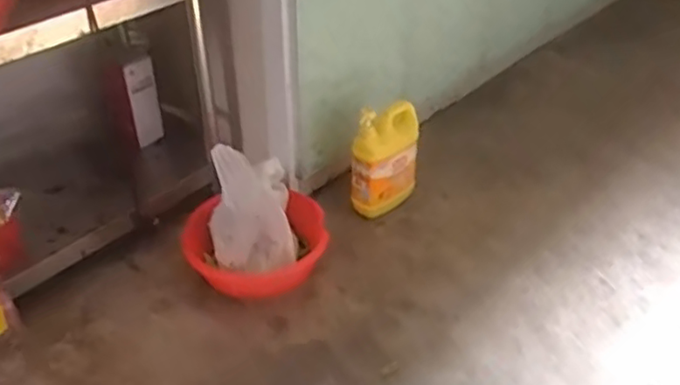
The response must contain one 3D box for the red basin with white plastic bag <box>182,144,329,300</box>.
[{"bbox_3d":[-0.148,0.031,1.200,0.242,0.276,0.213,-8,40,-9],"label":"red basin with white plastic bag"}]

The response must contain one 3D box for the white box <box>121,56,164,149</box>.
[{"bbox_3d":[-0.401,-0.186,1.374,0.058,0.175,0.041,-14,41,-16],"label":"white box"}]

